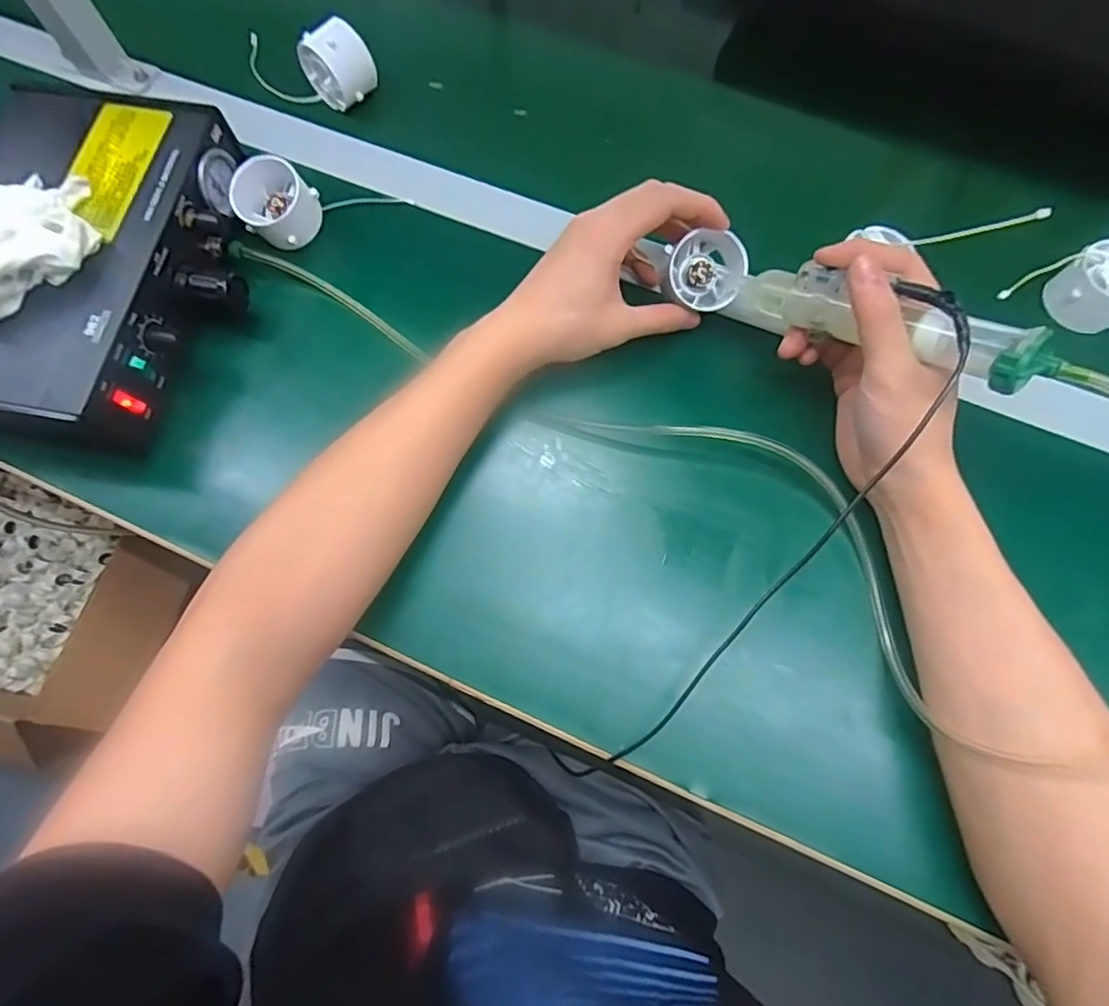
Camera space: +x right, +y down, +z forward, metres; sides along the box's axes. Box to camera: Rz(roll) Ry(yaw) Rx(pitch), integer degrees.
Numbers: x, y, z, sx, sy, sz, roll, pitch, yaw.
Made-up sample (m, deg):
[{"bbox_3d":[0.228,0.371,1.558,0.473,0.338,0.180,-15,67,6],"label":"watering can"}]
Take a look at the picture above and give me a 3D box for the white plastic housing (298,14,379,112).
[{"bbox_3d":[-0.176,-0.355,0.478,0.045,0.043,0.047,43,77,13],"label":"white plastic housing"}]

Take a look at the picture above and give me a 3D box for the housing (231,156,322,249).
[{"bbox_3d":[-0.205,-0.220,0.433,0.032,0.054,0.054,33,75,10],"label":"housing"}]

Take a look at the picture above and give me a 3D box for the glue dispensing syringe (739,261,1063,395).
[{"bbox_3d":[0.172,-0.101,0.318,0.032,0.028,0.166,-46,52,-13],"label":"glue dispensing syringe"}]

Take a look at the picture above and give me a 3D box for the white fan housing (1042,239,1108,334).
[{"bbox_3d":[0.377,-0.149,0.405,0.051,0.034,0.051,0,72,1],"label":"white fan housing"}]

